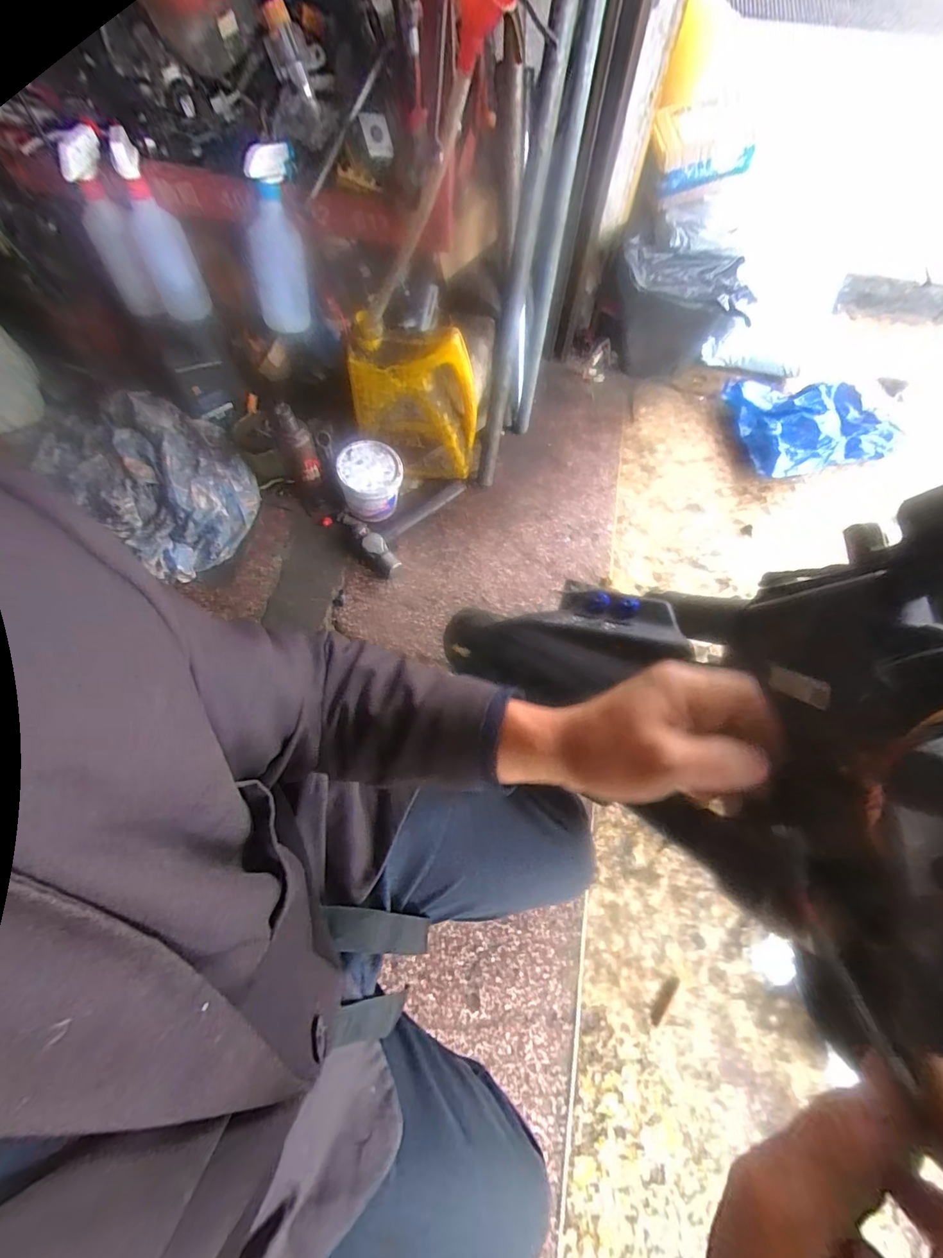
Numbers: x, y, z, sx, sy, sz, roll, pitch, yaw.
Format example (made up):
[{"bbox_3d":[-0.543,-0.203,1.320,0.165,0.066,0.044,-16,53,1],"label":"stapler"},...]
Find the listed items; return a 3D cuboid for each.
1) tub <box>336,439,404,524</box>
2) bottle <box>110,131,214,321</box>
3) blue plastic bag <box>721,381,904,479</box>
[{"bbox_3d":[-0.189,-0.282,0.915,0.116,0.111,0.107,-5,71,-4],"label":"tub"},{"bbox_3d":[-0.482,-0.596,0.727,0.079,0.200,0.078,-31,75,-12],"label":"bottle"},{"bbox_3d":[0.754,-0.460,1.049,0.339,0.067,0.245,-12,71,-5],"label":"blue plastic bag"}]

